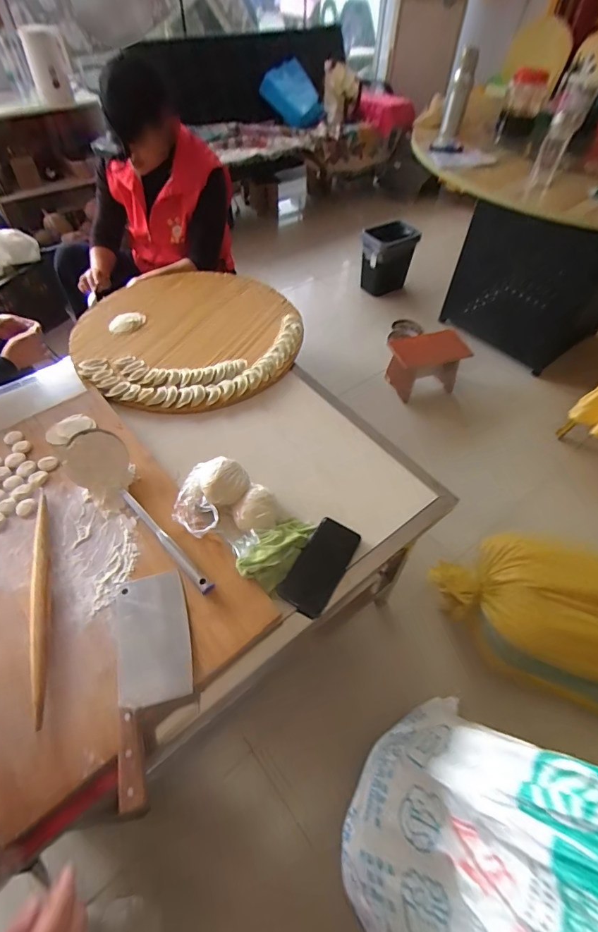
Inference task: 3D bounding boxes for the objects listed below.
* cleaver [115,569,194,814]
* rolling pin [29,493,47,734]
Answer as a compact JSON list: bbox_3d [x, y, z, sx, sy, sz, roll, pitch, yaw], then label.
[{"bbox_3d":[-0.203,0.284,0.594,0.103,0.029,0.287,-13,53,-12],"label":"cleaver"},{"bbox_3d":[-0.405,0.195,0.661,0.019,0.017,0.379,-13,53,-12],"label":"rolling pin"}]

